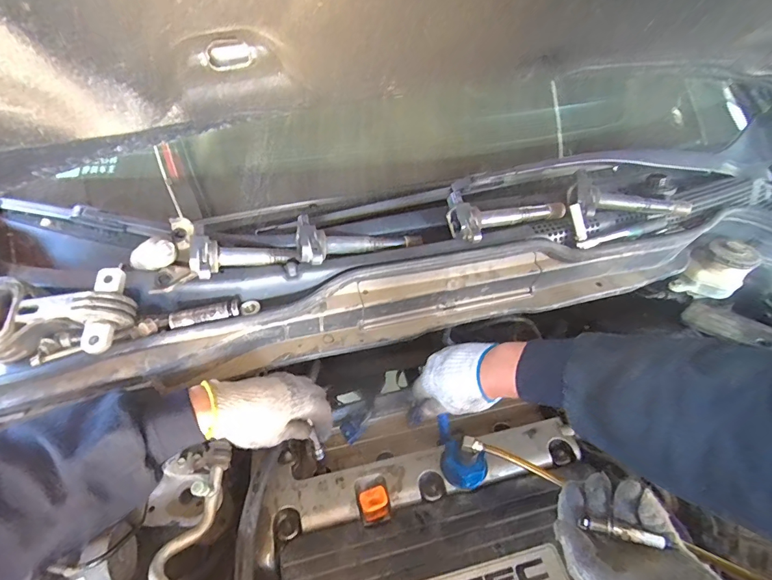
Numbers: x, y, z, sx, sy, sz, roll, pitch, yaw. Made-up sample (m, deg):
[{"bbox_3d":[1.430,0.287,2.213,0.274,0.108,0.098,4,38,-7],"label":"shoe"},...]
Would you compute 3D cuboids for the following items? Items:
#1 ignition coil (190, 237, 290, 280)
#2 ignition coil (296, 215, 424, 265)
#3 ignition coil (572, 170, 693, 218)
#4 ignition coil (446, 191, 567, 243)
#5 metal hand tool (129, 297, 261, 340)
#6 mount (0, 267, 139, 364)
[{"bbox_3d":[-0.178,-0.040,0.508,0.112,0.031,0.040,-2,37,-31],"label":"ignition coil"},{"bbox_3d":[-0.033,-0.063,0.539,0.165,0.032,0.070,-5,39,-25],"label":"ignition coil"},{"bbox_3d":[0.354,-0.124,0.584,0.177,0.032,0.061,8,41,-7],"label":"ignition coil"},{"bbox_3d":[0.163,-0.112,0.563,0.161,0.043,0.069,-20,44,-18],"label":"ignition coil"},{"bbox_3d":[-0.228,0.032,0.493,0.146,0.021,0.030,-12,43,-11],"label":"metal hand tool"},{"bbox_3d":[-0.393,0.032,0.479,0.194,0.058,0.086,-4,42,-1],"label":"mount"}]

